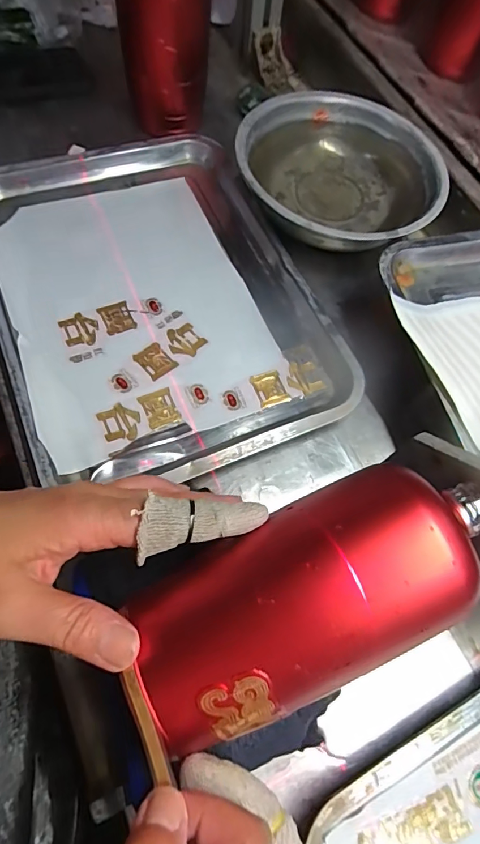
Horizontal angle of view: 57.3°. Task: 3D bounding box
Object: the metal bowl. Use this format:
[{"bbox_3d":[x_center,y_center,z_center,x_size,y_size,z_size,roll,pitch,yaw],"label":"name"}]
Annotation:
[{"bbox_3d":[0.102,-0.247,0.433,0.198,0.057,0.198,0,70,-1],"label":"metal bowl"}]

